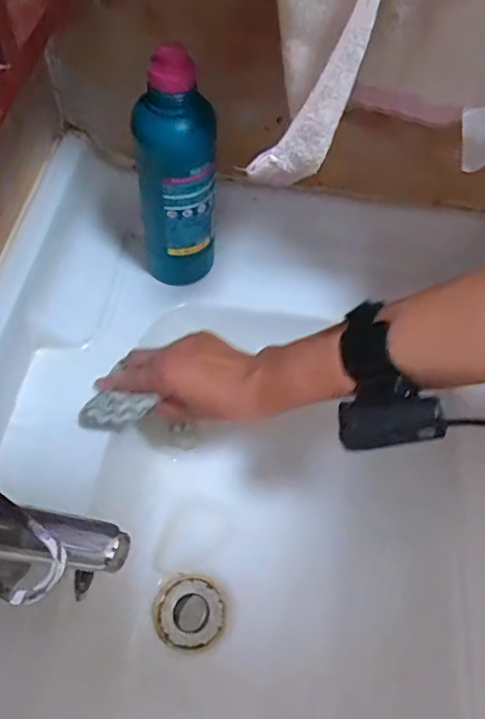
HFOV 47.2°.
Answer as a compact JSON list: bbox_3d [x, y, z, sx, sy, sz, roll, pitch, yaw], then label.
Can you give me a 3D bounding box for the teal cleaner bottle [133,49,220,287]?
[{"bbox_3d":[-0.057,-0.153,0.484,0.064,0.226,0.055,-2,59,-6],"label":"teal cleaner bottle"}]

